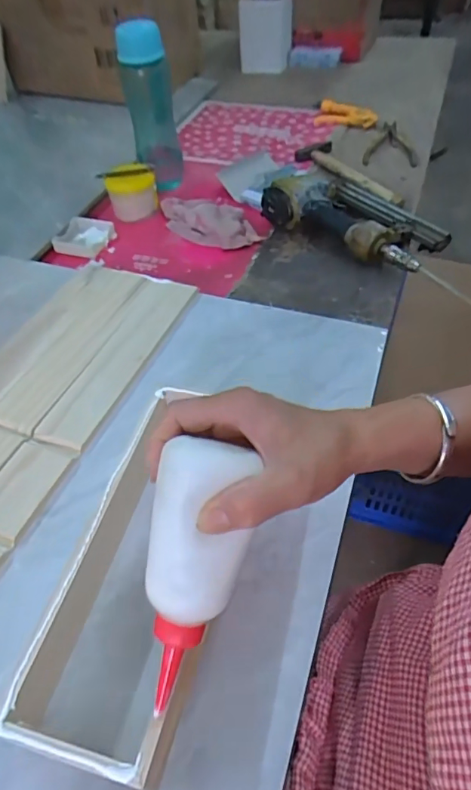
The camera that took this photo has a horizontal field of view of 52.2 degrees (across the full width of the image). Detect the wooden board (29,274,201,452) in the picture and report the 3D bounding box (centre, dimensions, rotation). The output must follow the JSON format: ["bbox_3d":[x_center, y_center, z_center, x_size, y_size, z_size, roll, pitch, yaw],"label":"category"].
[{"bbox_3d":[-0.128,-0.051,0.553,0.069,0.006,0.265,15,52,13],"label":"wooden board"}]

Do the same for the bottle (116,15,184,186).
[{"bbox_3d":[-0.134,-0.456,0.776,0.076,0.239,0.067,-8,49,-4],"label":"bottle"}]

